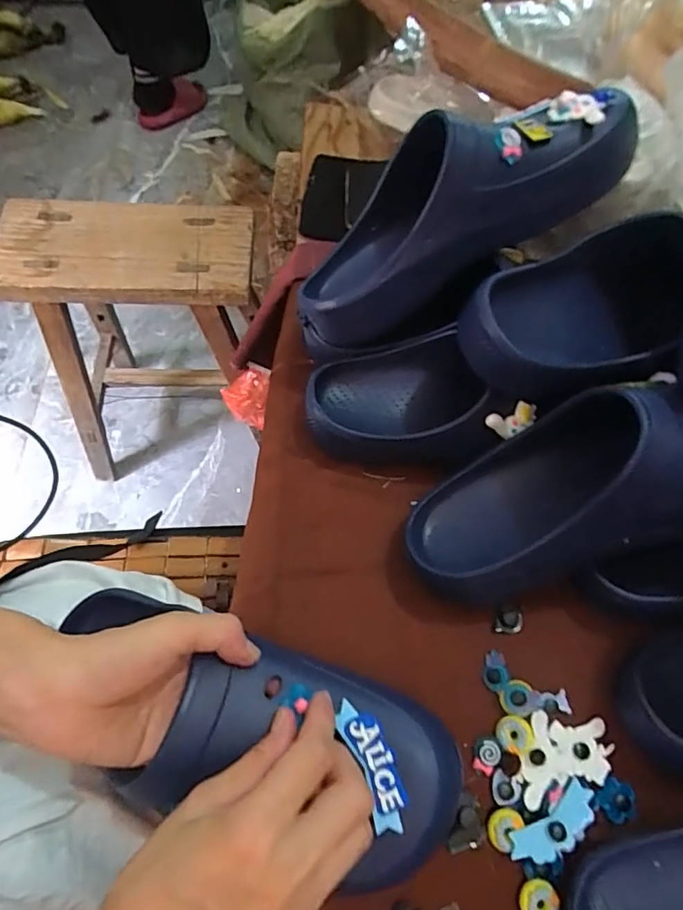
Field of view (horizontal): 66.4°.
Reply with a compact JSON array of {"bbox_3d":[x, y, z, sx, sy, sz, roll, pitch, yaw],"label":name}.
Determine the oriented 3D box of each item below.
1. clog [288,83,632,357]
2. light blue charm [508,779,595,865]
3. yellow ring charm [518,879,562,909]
[{"bbox_3d":[0.079,-0.193,0.390,0.277,0.087,0.104,-31,68,10],"label":"clog"},{"bbox_3d":[0.134,0.233,0.326,0.061,0.008,0.024,-28,69,-15],"label":"light blue charm"},{"bbox_3d":[0.120,0.271,0.315,0.024,0.006,0.022,-12,66,-8],"label":"yellow ring charm"}]

